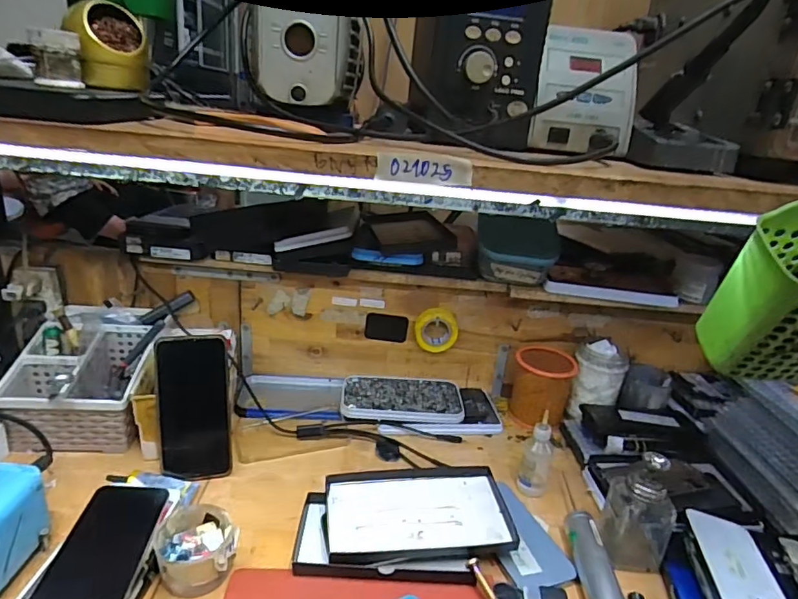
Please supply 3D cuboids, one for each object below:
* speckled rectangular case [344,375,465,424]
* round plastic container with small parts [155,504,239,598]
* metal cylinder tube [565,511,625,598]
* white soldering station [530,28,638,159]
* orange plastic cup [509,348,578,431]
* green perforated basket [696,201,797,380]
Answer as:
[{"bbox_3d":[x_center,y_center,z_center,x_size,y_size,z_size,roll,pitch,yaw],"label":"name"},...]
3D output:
[{"bbox_3d":[0.004,0.145,0.771,0.175,0.017,0.102,4,21,-4],"label":"speckled rectangular case"},{"bbox_3d":[-0.189,0.231,0.484,0.066,0.044,0.071,5,21,-2],"label":"round plastic container with small parts"},{"bbox_3d":[0.193,0.266,0.507,0.029,0.029,0.150,6,21,1],"label":"metal cylinder tube"},{"bbox_3d":[0.192,-0.216,0.530,0.097,0.121,0.086,10,21,11],"label":"white soldering station"},{"bbox_3d":[0.207,0.133,0.758,0.085,0.095,0.088,12,22,16],"label":"orange plastic cup"},{"bbox_3d":[0.306,0.005,0.383,0.101,0.132,0.094,8,21,6],"label":"green perforated basket"}]

